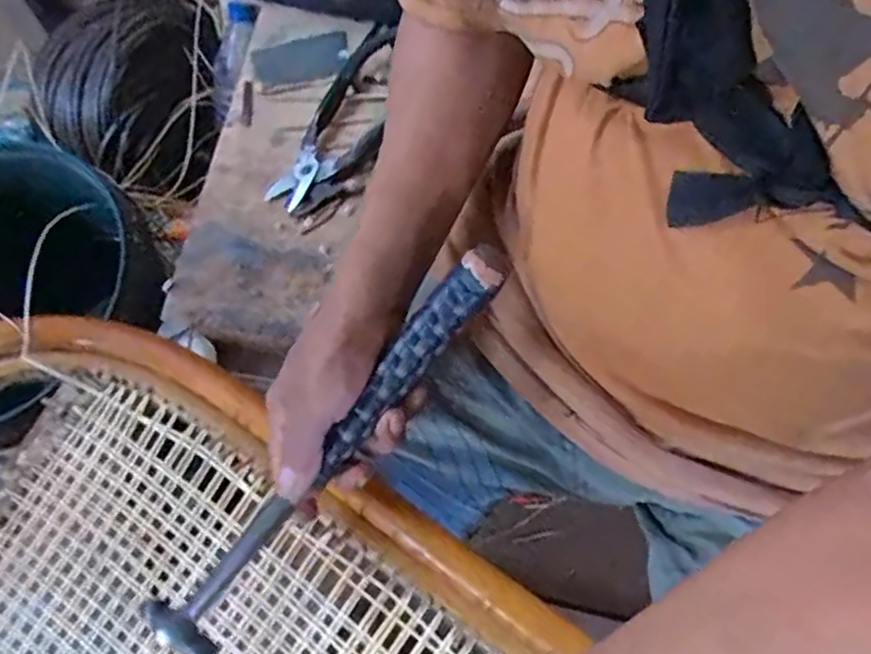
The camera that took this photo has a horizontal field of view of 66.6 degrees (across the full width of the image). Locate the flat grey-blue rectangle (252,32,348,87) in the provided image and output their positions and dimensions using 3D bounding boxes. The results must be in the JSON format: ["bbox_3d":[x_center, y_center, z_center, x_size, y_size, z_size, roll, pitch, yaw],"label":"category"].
[{"bbox_3d":[-0.138,-0.273,0.678,0.096,0.011,0.045,-8,70,1],"label":"flat grey-blue rectangle"}]

